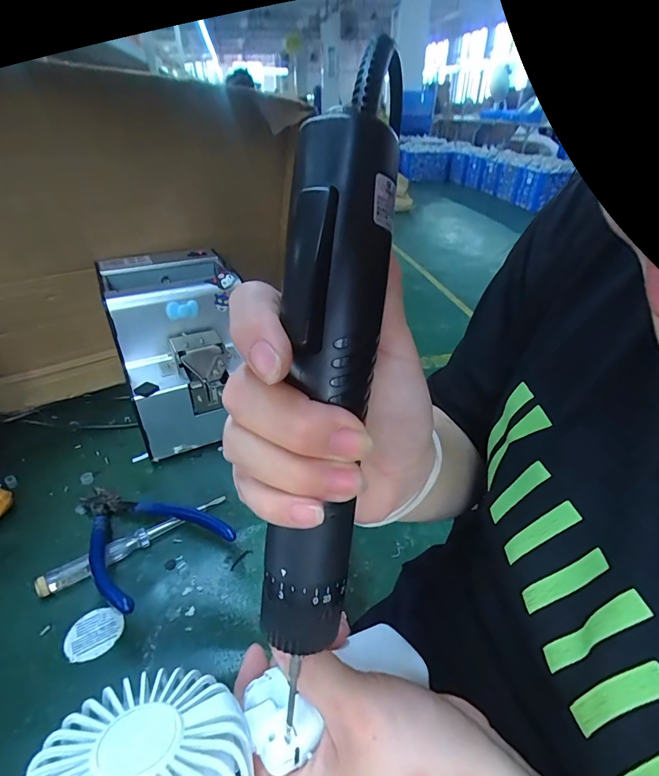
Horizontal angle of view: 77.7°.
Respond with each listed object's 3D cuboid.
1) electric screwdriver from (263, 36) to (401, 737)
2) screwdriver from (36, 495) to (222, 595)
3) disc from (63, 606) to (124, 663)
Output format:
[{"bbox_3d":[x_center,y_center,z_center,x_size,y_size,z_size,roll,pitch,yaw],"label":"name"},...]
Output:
[{"bbox_3d":[0.000,-0.011,0.152,0.034,0.227,0.038,7,7,8],"label":"electric screwdriver"},{"bbox_3d":[-0.148,0.119,0.320,0.138,0.013,0.015,-21,41,-29],"label":"screwdriver"},{"bbox_3d":[-0.155,0.161,0.269,0.034,0.004,0.032,1,35,-1],"label":"disc"}]

